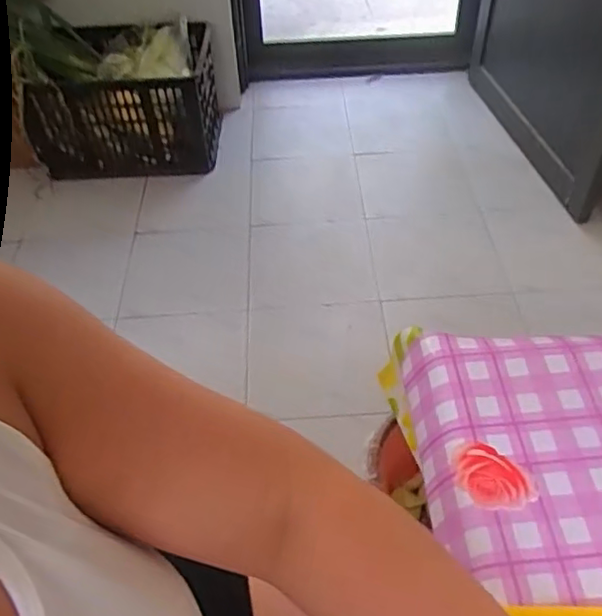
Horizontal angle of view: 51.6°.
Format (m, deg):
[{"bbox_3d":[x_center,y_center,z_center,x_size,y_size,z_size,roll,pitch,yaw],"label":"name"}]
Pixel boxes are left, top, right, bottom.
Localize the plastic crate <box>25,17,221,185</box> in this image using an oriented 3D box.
[{"bbox_3d":[-0.471,-0.556,1.704,0.452,0.283,0.325,1,47,5],"label":"plastic crate"}]

